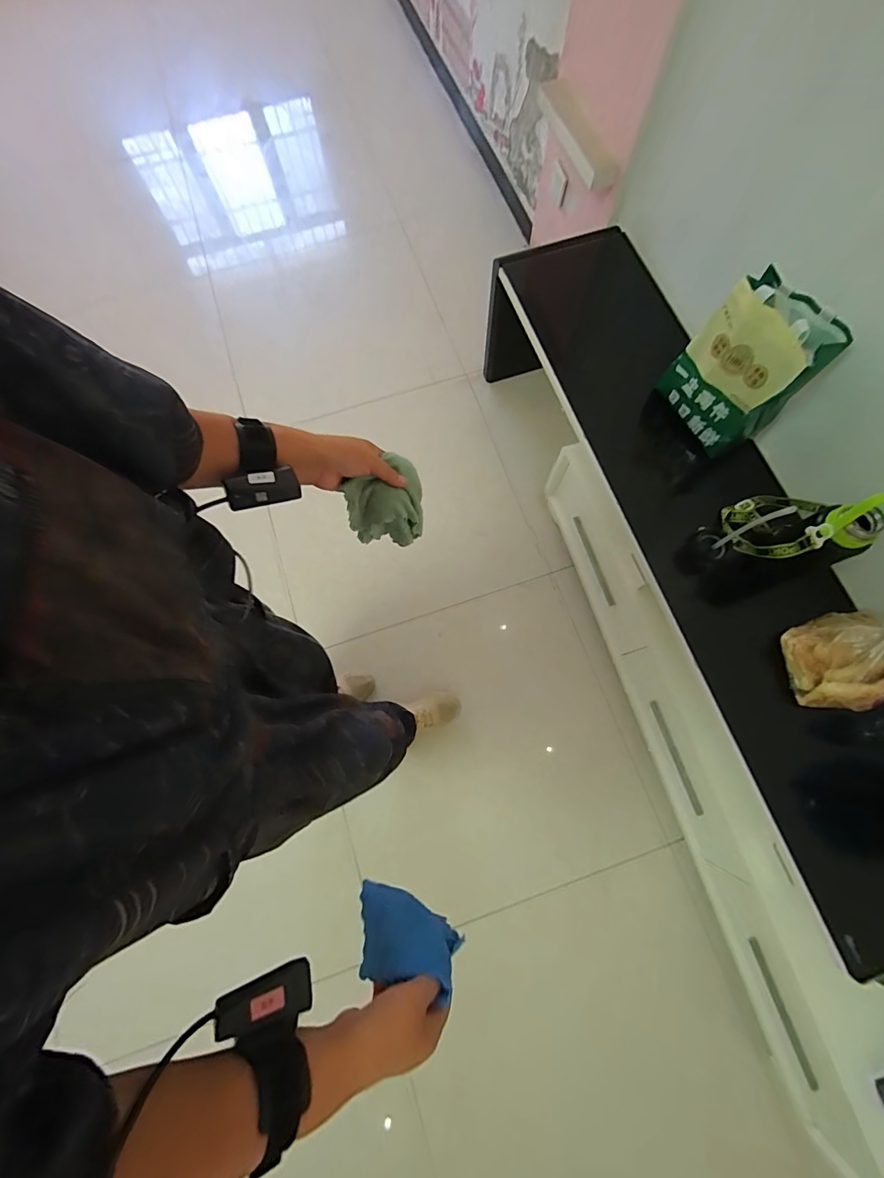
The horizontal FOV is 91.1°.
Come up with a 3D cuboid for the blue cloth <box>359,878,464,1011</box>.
[{"bbox_3d":[-0.039,0.368,0.453,0.111,0.072,0.066,7,74,4],"label":"blue cloth"}]

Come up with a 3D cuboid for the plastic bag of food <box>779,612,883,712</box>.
[{"bbox_3d":[0.761,0.133,0.801,0.158,0.119,0.176,-7,73,0],"label":"plastic bag of food"}]

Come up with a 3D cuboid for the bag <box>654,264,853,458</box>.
[{"bbox_3d":[0.612,-0.453,0.891,0.143,0.254,0.223,-29,74,-7],"label":"bag"}]

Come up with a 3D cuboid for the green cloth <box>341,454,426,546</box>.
[{"bbox_3d":[-0.073,-0.122,0.575,0.090,0.084,0.099,3,73,3],"label":"green cloth"}]

